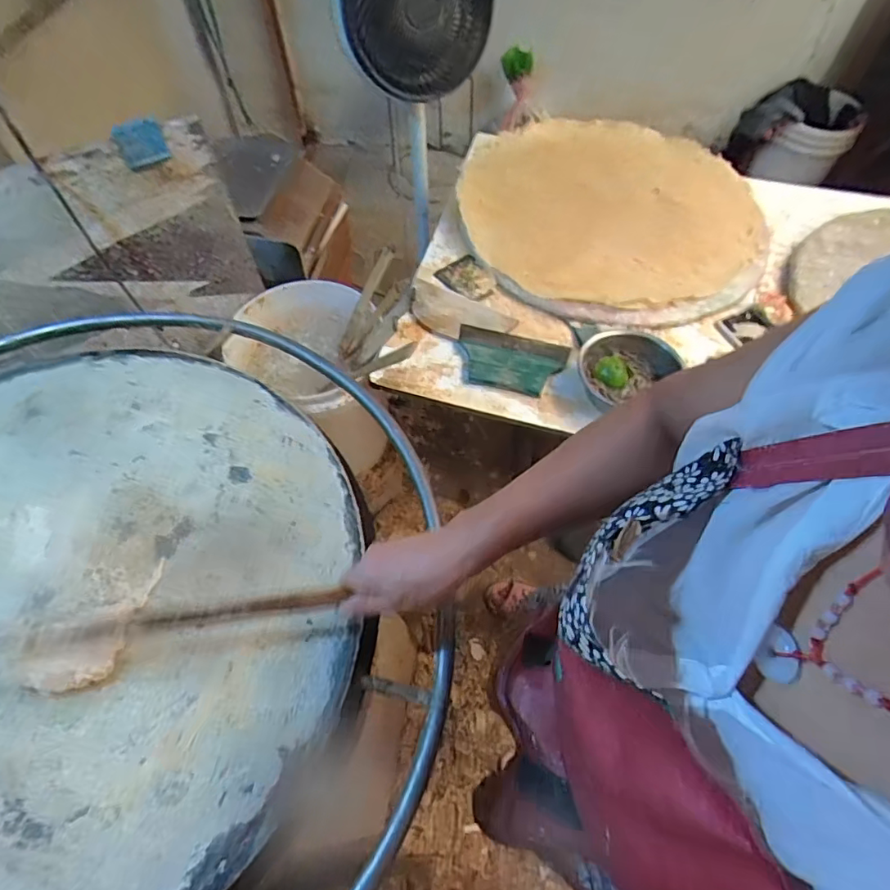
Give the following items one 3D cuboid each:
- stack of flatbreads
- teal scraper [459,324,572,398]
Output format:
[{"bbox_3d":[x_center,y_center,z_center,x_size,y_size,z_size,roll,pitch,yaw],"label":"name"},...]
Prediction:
[{"bbox_3d":[0.326,-0.500,1.111,0.590,0.037,0.646,-31,63,-17],"label":"stack of flatbreads"},{"bbox_3d":[0.109,-0.148,0.919,0.185,0.014,0.131,13,60,9],"label":"teal scraper"}]

